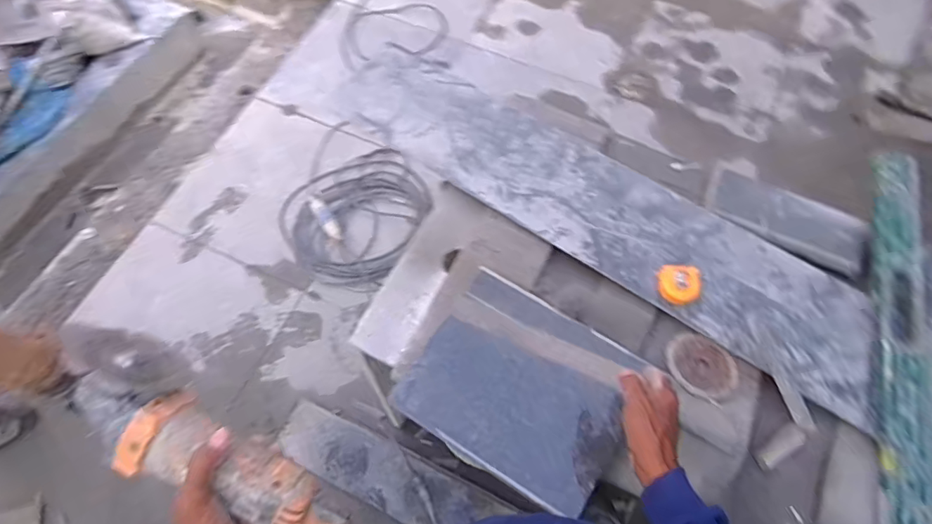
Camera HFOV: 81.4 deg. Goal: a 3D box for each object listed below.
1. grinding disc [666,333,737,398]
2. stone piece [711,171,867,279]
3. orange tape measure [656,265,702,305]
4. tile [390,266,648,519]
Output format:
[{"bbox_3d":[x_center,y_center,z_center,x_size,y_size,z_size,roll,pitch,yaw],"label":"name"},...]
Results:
[{"bbox_3d":[0.353,0.152,0.811,0.104,0.008,0.090,31,69,13],"label":"grinding disc"},{"bbox_3d":[0.546,-0.078,0.919,0.245,0.030,0.117,22,68,9],"label":"stone piece"},{"bbox_3d":[0.336,0.037,0.845,0.067,0.029,0.061,-1,66,-1],"label":"orange tape measure"},{"bbox_3d":[0.086,0.174,0.780,0.294,0.035,0.249,30,69,12],"label":"tile"}]

